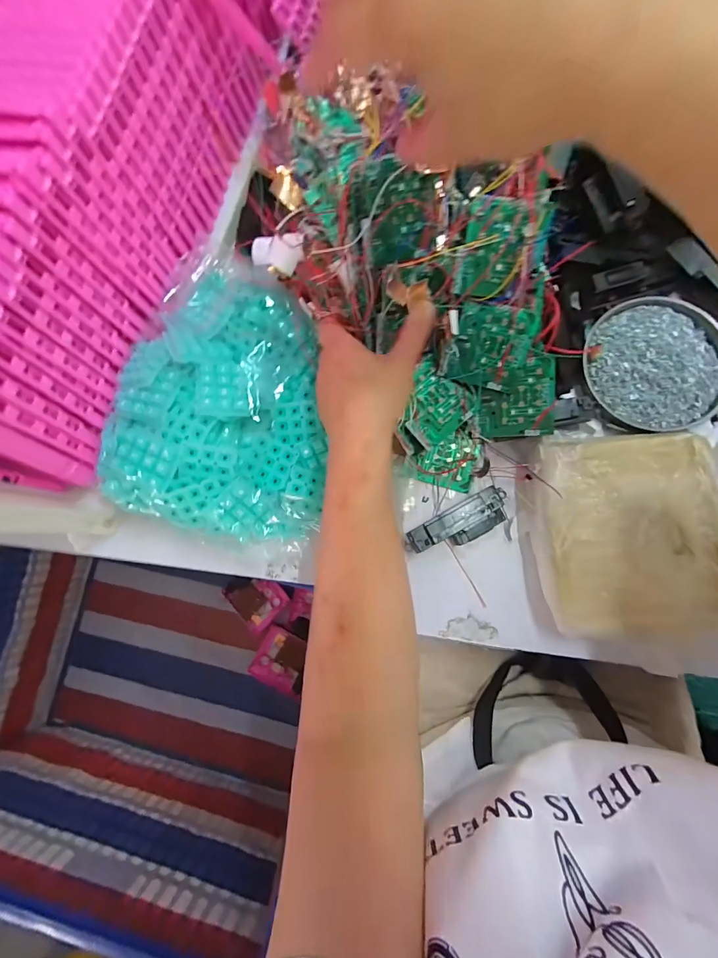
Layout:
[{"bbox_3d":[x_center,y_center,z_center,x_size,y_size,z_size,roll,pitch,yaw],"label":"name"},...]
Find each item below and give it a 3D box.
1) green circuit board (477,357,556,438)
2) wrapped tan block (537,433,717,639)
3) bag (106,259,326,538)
[{"bbox_3d":[0.149,-0.076,0.376,0.068,0.007,0.069,-1,94,27],"label":"green circuit board"},{"bbox_3d":[0.248,0.051,0.362,0.164,0.037,0.181,-6,82,4],"label":"wrapped tan block"},{"bbox_3d":[-0.126,-0.089,0.391,0.208,0.055,0.287,6,83,6],"label":"bag"}]

